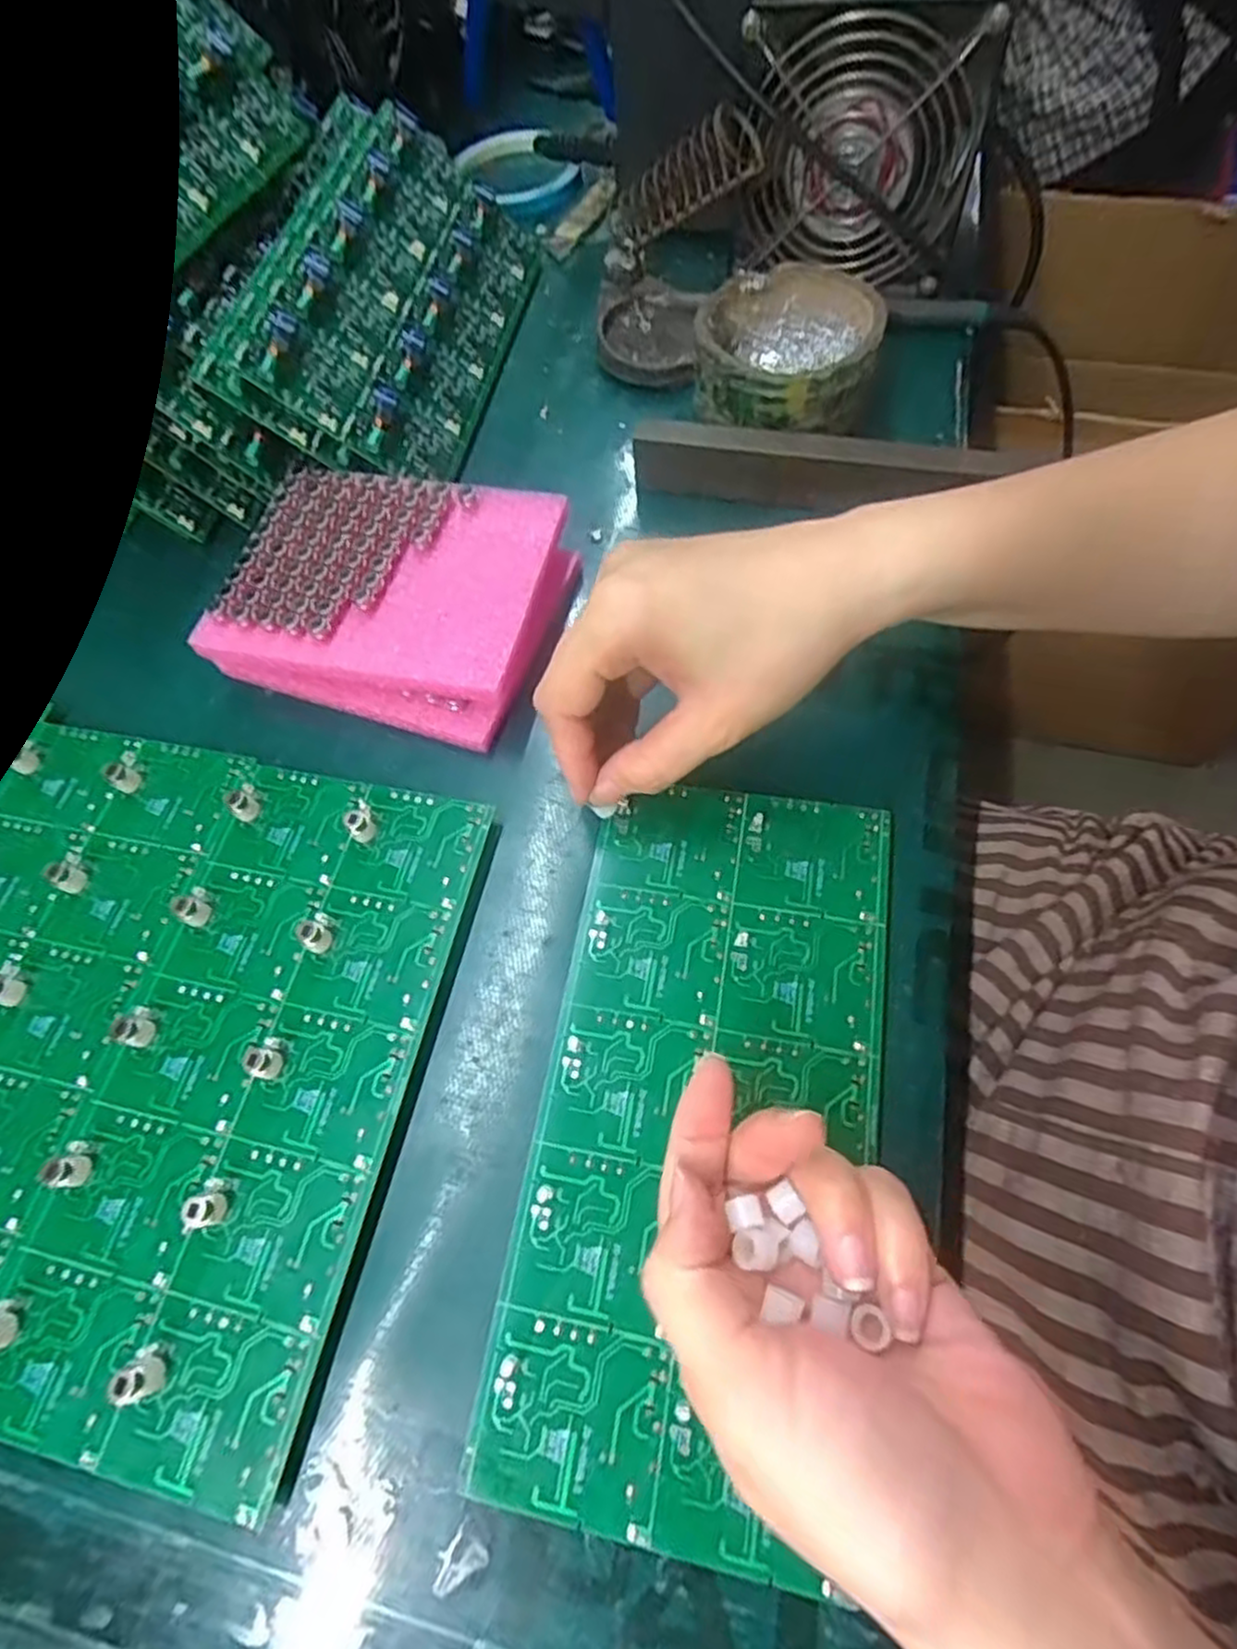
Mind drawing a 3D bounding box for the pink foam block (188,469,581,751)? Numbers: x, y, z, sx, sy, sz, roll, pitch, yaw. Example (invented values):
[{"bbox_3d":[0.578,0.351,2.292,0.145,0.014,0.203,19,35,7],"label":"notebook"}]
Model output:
[{"bbox_3d":[-0.096,-0.106,0.335,0.142,0.032,0.116,15,67,10],"label":"pink foam block"}]

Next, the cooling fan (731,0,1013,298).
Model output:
[{"bbox_3d":[0.123,-0.350,0.377,0.116,0.105,0.046,8,66,7],"label":"cooling fan"}]

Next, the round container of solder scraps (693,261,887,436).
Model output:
[{"bbox_3d":[0.083,-0.234,0.371,0.085,0.041,0.081,-1,65,3],"label":"round container of solder scraps"}]

